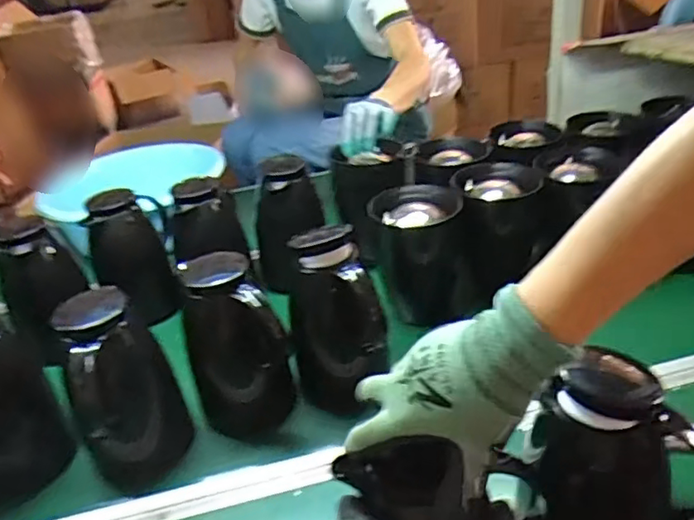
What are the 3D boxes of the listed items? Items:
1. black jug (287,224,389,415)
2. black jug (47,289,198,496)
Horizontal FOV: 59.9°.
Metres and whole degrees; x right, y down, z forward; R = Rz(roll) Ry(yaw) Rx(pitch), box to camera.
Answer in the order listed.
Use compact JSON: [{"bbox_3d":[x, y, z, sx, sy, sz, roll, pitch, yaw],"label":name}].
[{"bbox_3d":[-0.017,0.076,0.769,0.106,0.222,0.111,-12,32,-8],"label":"black jug"},{"bbox_3d":[-0.274,0.154,0.734,0.126,0.225,0.143,-24,35,-25],"label":"black jug"}]

